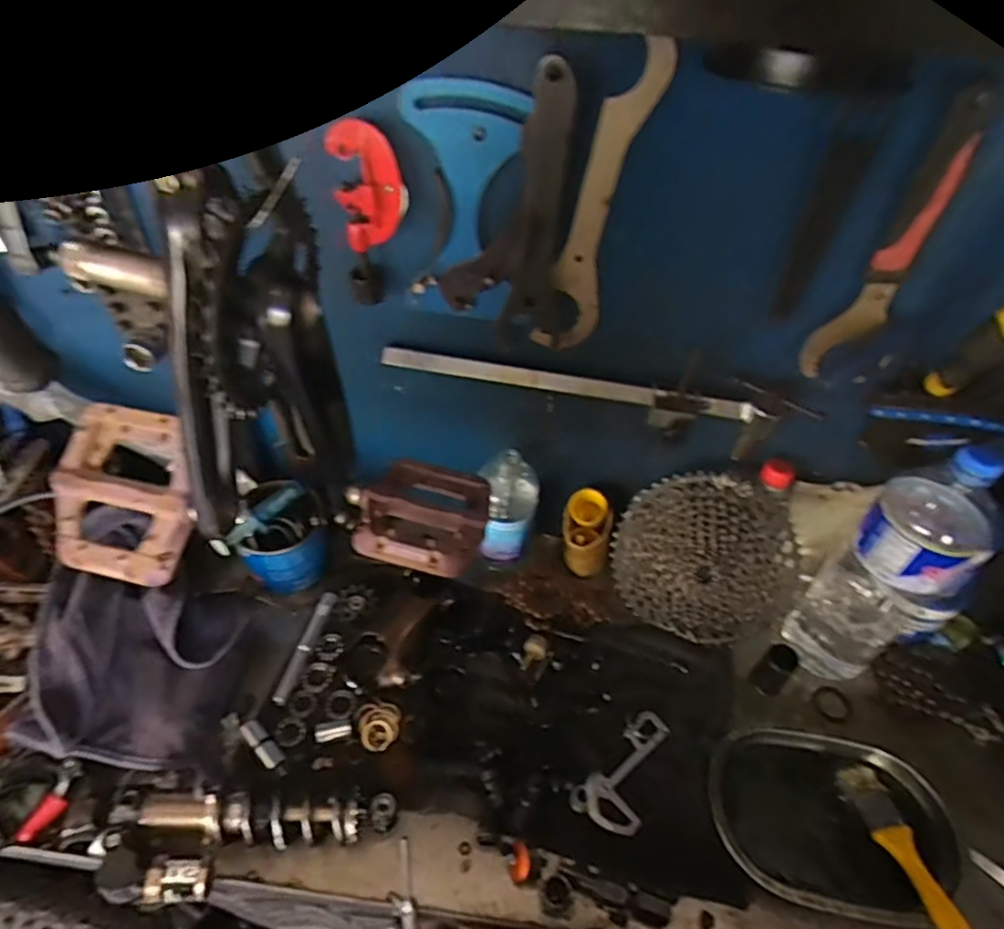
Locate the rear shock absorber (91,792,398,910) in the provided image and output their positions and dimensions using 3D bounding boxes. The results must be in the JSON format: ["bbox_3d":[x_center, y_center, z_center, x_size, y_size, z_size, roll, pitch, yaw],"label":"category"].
[{"bbox_3d":[-0.213,0.317,0.519,0.239,0.050,0.083,-1,44,-5],"label":"rear shock absorber"}]

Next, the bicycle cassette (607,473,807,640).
[{"bbox_3d":[0.223,0.109,0.678,0.200,0.190,0.050,20,15,13],"label":"bicycle cassette"}]

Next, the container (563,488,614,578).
[{"bbox_3d":[0.102,0.083,0.746,0.060,0.094,0.068,10,44,6],"label":"container"}]

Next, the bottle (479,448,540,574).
[{"bbox_3d":[0.006,0.051,0.725,0.063,0.148,0.067,14,45,10],"label":"bottle"}]

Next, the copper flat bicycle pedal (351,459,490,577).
[{"bbox_3d":[-0.059,0.038,0.485,0.092,0.026,0.106,11,44,7],"label":"copper flat bicycle pedal"}]

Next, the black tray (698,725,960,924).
[{"bbox_3d":[0.308,0.327,0.570,0.222,0.027,0.152,9,44,5],"label":"black tray"}]

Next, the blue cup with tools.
[{"bbox_3d":[-0.255,0.084,0.704,0.108,0.100,0.082,-4,44,-8],"label":"blue cup with tools"}]

